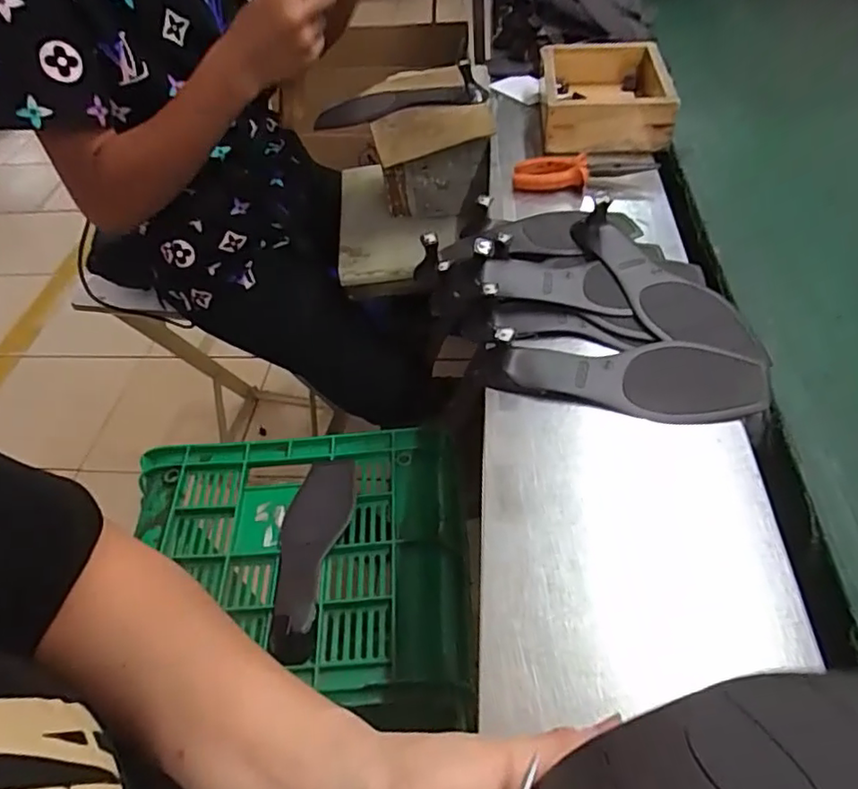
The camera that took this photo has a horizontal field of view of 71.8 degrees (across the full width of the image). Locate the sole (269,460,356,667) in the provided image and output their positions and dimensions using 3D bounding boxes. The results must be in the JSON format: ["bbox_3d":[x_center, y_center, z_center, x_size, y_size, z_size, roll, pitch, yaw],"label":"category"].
[{"bbox_3d":[-0.132,0.171,0.654,0.076,0.022,0.228,1,49,8],"label":"sole"}]

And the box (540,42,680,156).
[{"bbox_3d":[0.224,-0.383,0.762,0.155,0.055,0.199,-1,49,6],"label":"box"}]

